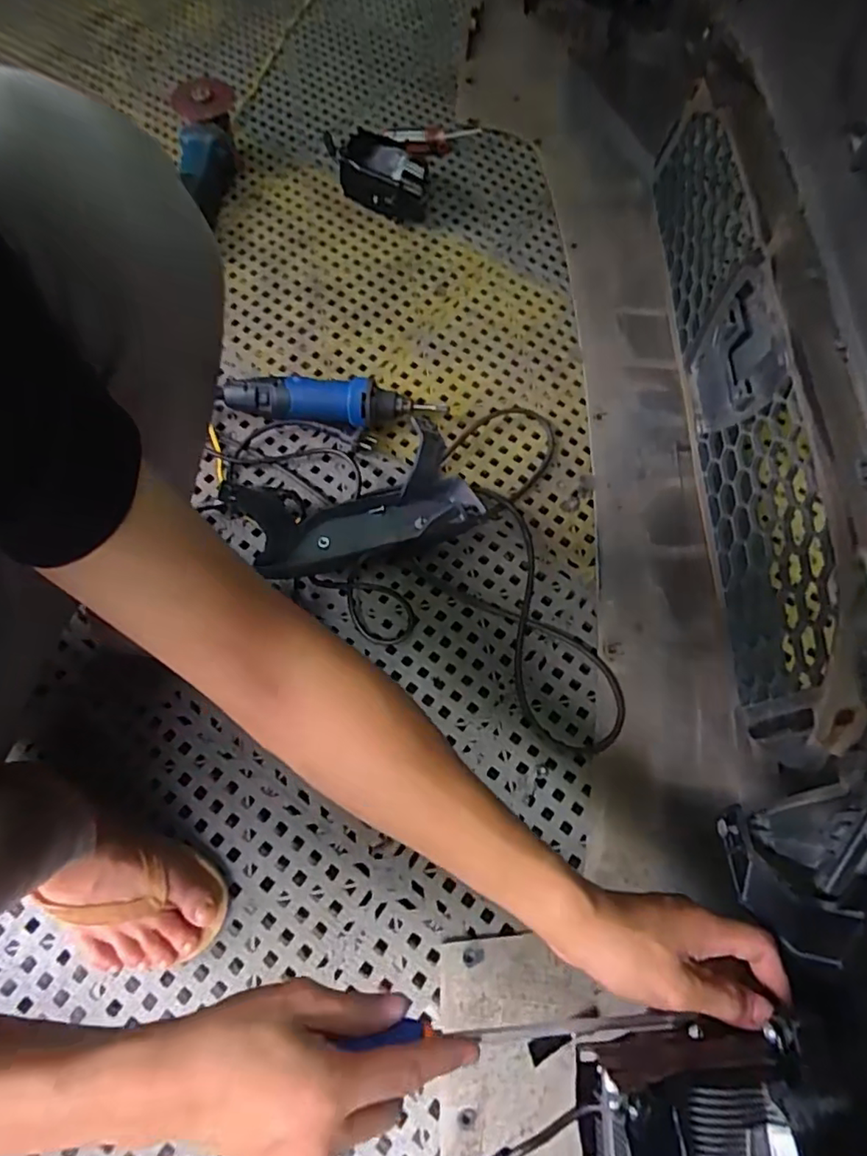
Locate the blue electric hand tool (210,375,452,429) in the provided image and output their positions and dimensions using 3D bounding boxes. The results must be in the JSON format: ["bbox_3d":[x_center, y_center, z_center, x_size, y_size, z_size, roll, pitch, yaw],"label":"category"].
[{"bbox_3d":[-0.137,-0.226,0.750,0.283,0.060,0.052,4,68,2],"label":"blue electric hand tool"}]

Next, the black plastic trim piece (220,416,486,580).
[{"bbox_3d":[-0.089,-0.084,0.675,0.259,0.092,0.135,-19,69,-8],"label":"black plastic trim piece"}]

